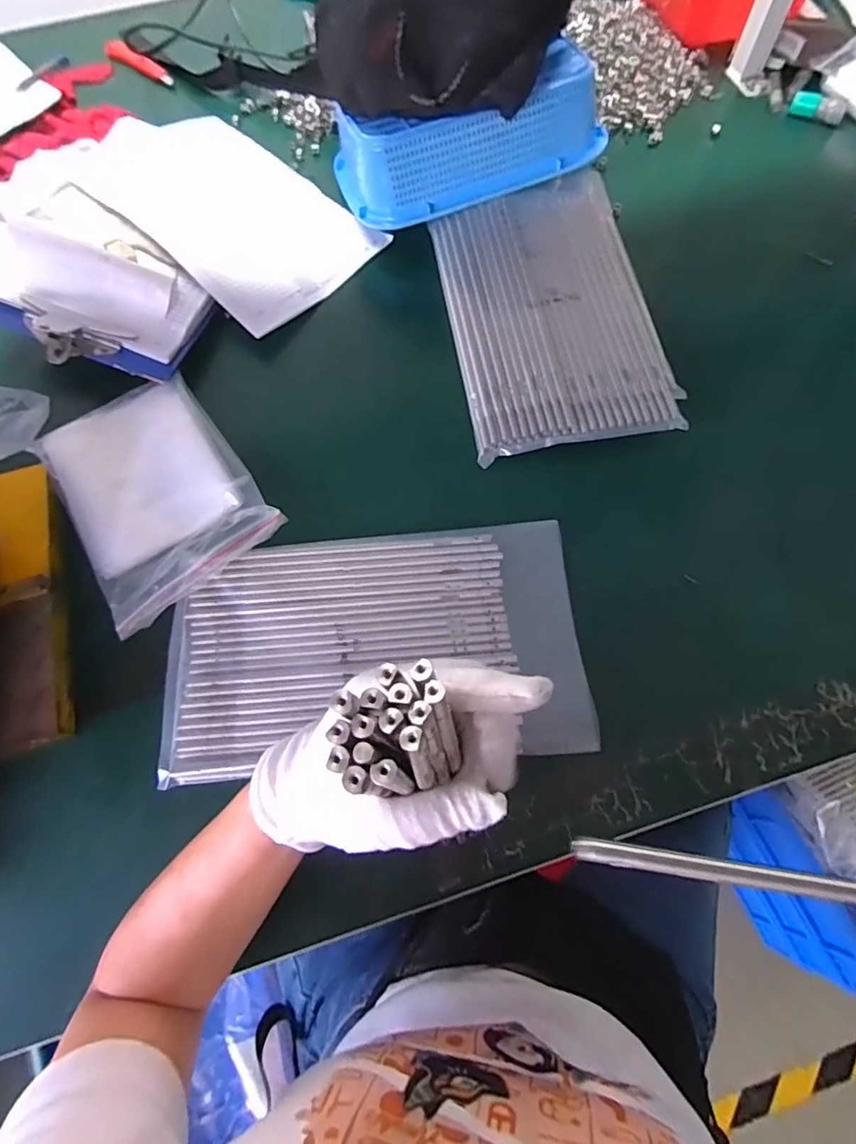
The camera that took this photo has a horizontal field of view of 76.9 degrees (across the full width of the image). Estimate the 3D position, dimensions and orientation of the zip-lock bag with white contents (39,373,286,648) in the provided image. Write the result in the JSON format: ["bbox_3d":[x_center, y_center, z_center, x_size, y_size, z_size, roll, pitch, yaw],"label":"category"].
[{"bbox_3d":[-0.251,-0.077,0.486,0.156,0.019,0.227,-36,72,-12],"label":"zip-lock bag with white contents"}]

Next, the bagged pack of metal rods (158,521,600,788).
[{"bbox_3d":[-0.042,0.058,0.438,0.327,0.017,0.187,-5,69,0],"label":"bagged pack of metal rods"}]

